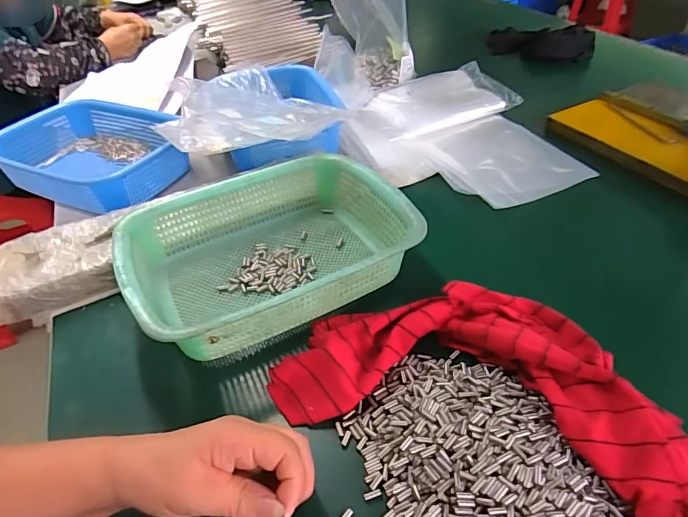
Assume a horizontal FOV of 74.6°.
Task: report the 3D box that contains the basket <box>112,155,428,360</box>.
[{"bbox_3d":[-0.083,-0.008,0.507,0.289,0.085,0.220,-23,46,-18],"label":"basket"}]

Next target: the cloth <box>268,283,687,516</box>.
[{"bbox_3d":[0.179,0.147,0.331,0.502,0.047,0.234,30,52,31],"label":"cloth"}]

